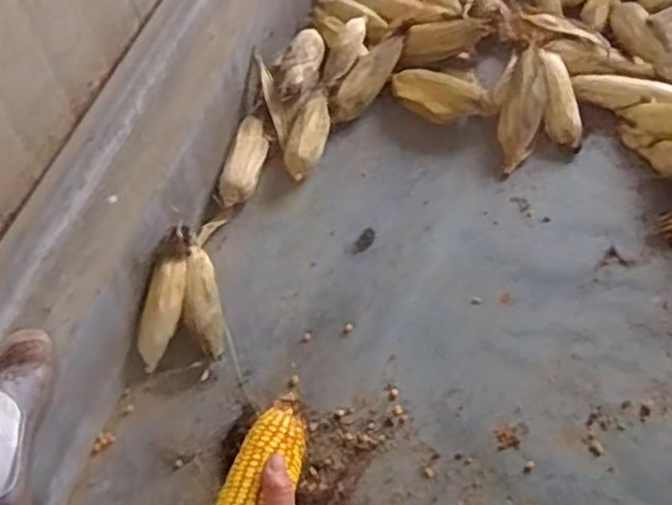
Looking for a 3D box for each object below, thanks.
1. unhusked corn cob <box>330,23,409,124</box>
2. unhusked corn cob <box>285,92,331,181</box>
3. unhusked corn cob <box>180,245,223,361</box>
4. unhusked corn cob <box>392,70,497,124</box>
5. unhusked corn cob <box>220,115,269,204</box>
[{"bbox_3d":[0.063,-0.317,1.289,0.059,0.061,0.212,33,66,20],"label":"unhusked corn cob"},{"bbox_3d":[-0.048,-0.196,1.234,0.066,0.054,0.164,6,59,7],"label":"unhusked corn cob"},{"bbox_3d":[-0.202,0.069,1.073,0.053,0.043,0.183,-11,59,-4],"label":"unhusked corn cob"},{"bbox_3d":[0.186,-0.271,1.272,0.185,0.046,0.079,14,61,11],"label":"unhusked corn cob"},{"bbox_3d":[-0.152,-0.152,1.218,0.055,0.049,0.168,12,60,10],"label":"unhusked corn cob"}]

